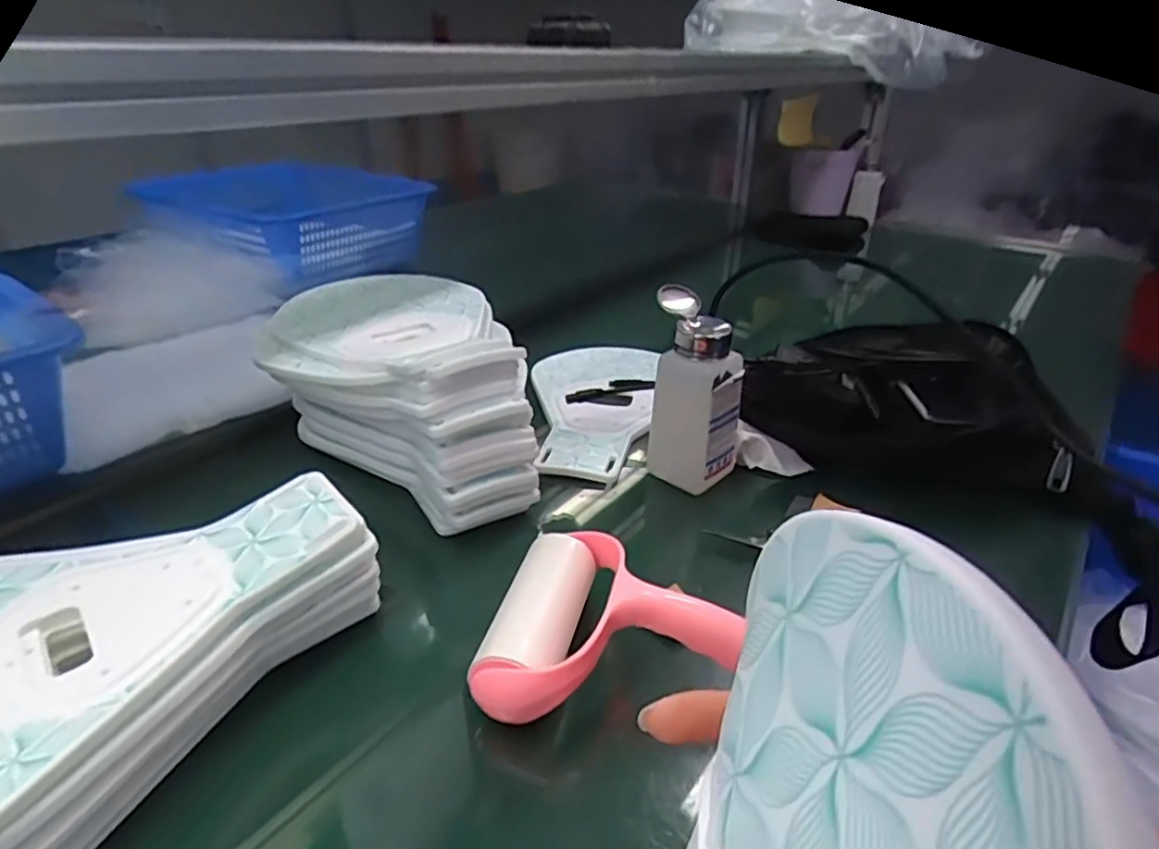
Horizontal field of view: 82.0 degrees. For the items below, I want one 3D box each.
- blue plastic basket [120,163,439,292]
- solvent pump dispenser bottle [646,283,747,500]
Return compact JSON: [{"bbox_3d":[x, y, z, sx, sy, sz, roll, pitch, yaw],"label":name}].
[{"bbox_3d":[-0.409,-0.293,0.957,0.298,0.107,0.264,16,32,25],"label":"blue plastic basket"},{"bbox_3d":[0.085,-0.023,0.502,0.070,0.136,0.054,17,33,26],"label":"solvent pump dispenser bottle"}]

